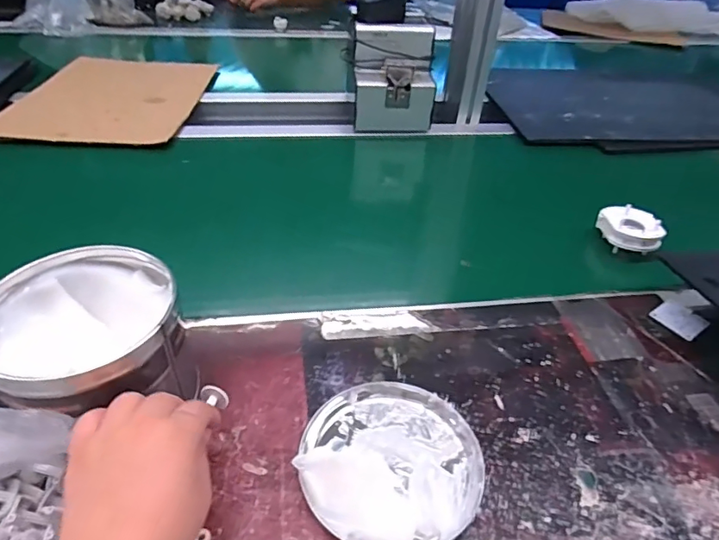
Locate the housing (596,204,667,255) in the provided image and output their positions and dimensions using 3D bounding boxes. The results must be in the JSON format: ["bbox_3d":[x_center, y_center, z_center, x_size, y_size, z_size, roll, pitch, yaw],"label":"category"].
[{"bbox_3d":[0.314,-0.046,0.591,0.054,0.033,0.061,-3,40,-8],"label":"housing"}]

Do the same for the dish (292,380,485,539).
[{"bbox_3d":[0.023,0.133,0.364,0.127,0.021,0.125,2,40,-2],"label":"dish"}]

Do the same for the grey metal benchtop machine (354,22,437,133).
[{"bbox_3d":[0.054,-0.297,0.806,0.125,0.147,0.074,0,40,-4],"label":"grey metal benchtop machine"}]

